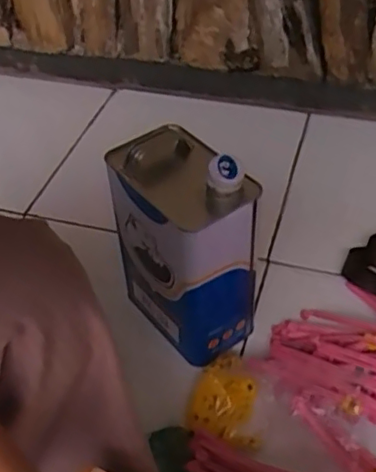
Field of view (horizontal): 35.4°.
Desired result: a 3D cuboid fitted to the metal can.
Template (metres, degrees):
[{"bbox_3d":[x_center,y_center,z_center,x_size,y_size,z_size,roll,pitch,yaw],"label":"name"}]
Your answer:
[{"bbox_3d":[-0.003,0.008,0.704,0.112,0.247,0.170,-28,50,-23],"label":"metal can"}]

